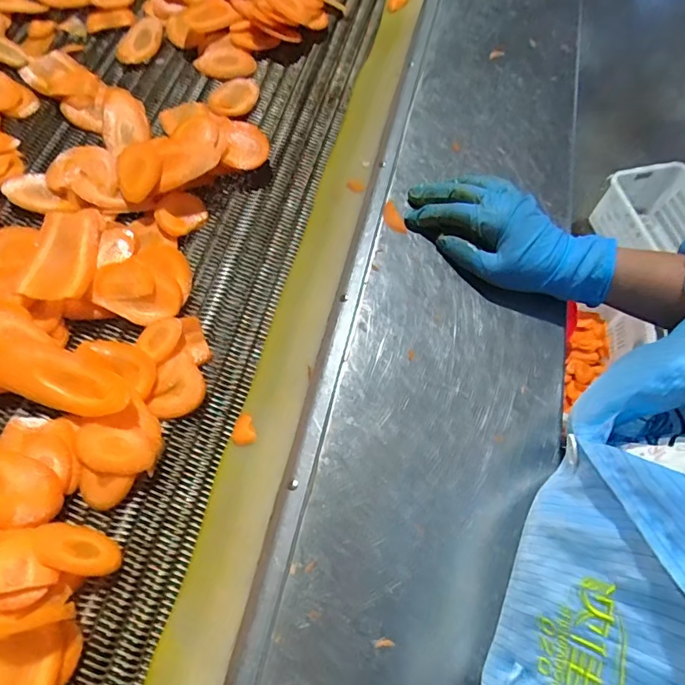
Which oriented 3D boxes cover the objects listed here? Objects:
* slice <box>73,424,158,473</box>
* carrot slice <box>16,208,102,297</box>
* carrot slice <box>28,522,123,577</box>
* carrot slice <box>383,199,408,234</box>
[{"bbox_3d":[-0.178,0.084,0.372,0.062,0.015,0.034,8,65,-1],"label":"slice"},{"bbox_3d":[-0.252,-0.082,0.431,0.049,0.017,0.103,0,65,-4],"label":"carrot slice"},{"bbox_3d":[-0.191,0.149,0.342,0.062,0.006,0.032,23,34,-9],"label":"carrot slice"},{"bbox_3d":[0.048,-0.120,0.454,0.017,0.005,0.040,-18,68,-10],"label":"carrot slice"}]

